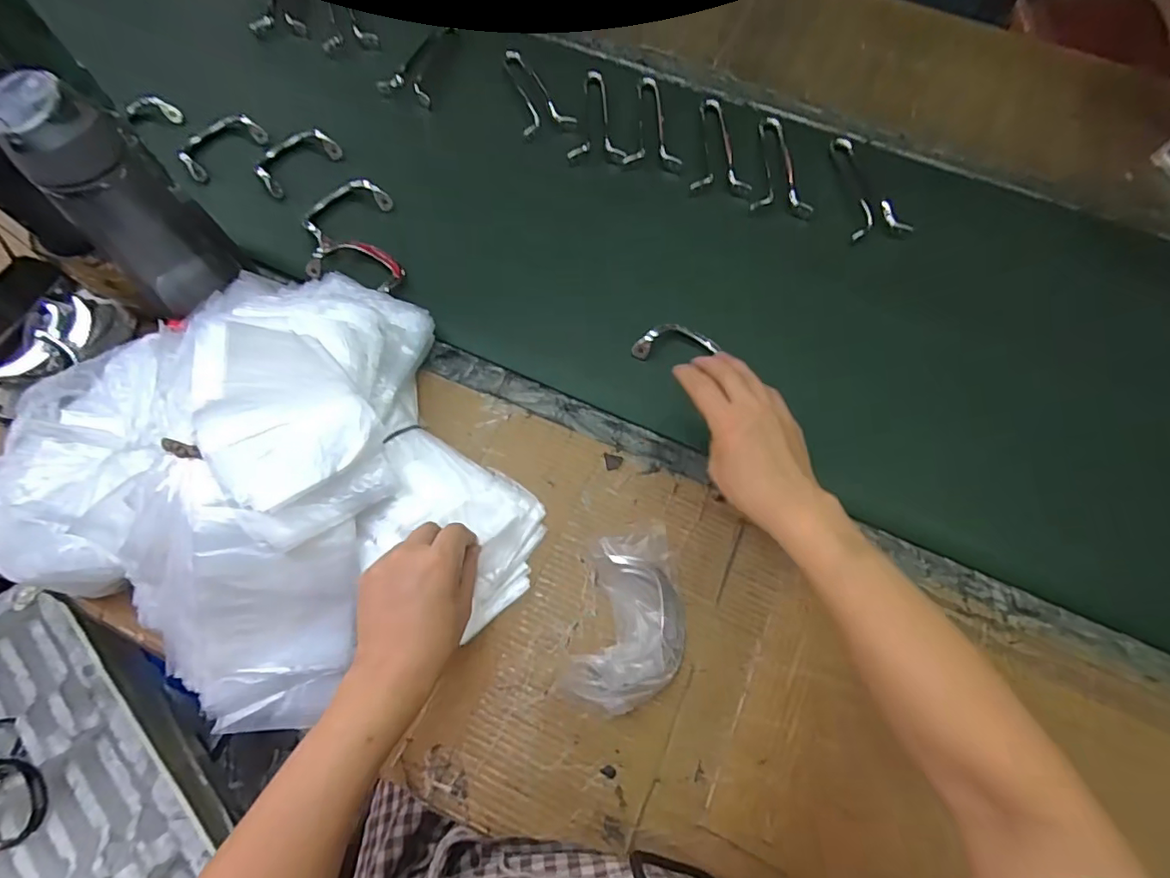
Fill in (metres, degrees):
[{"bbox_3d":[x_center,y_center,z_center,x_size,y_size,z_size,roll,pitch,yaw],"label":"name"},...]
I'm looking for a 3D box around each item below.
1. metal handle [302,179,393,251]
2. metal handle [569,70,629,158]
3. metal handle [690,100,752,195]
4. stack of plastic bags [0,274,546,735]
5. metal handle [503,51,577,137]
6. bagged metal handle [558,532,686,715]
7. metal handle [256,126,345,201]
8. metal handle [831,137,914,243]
[{"bbox_3d":[-0.270,-0.257,0.608,0.052,0.026,0.106,35,71,12],"label":"metal handle"},{"bbox_3d":[0.016,-0.414,0.688,0.069,0.008,0.158,1,68,-2],"label":"metal handle"},{"bbox_3d":[0.168,-0.370,0.677,0.069,0.008,0.159,4,68,-1],"label":"metal handle"},{"bbox_3d":[-0.253,0.029,0.418,0.342,0.148,0.332,-30,72,-13],"label":"stack of plastic bags"},{"bbox_3d":[-0.069,-0.455,0.701,0.066,0.008,0.153,-19,70,-9],"label":"metal handle"},{"bbox_3d":[0.041,0.144,0.441,0.090,0.048,0.144,15,68,4],"label":"bagged metal handle"},{"bbox_3d":[-0.338,-0.330,0.634,0.037,0.028,0.101,38,71,13],"label":"metal handle"},{"bbox_3d":[0.332,-0.309,0.656,0.068,0.013,0.155,-8,68,-6],"label":"metal handle"}]

